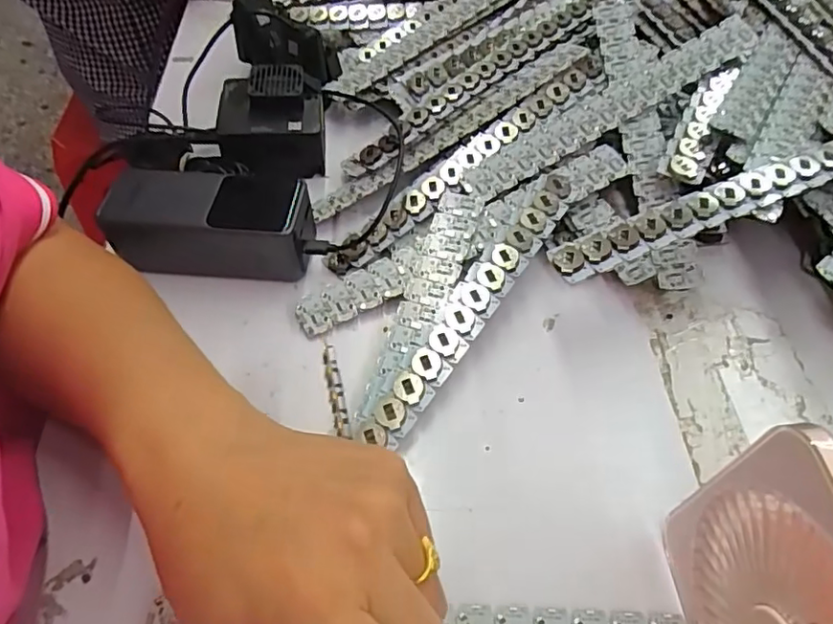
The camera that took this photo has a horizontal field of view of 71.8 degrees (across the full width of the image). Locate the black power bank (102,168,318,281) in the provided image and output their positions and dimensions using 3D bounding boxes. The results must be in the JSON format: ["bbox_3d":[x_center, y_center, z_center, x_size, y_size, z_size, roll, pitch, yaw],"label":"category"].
[{"bbox_3d":[-0.137,-0.061,0.389,0.129,0.052,0.056,0,54,1],"label":"black power bank"}]

